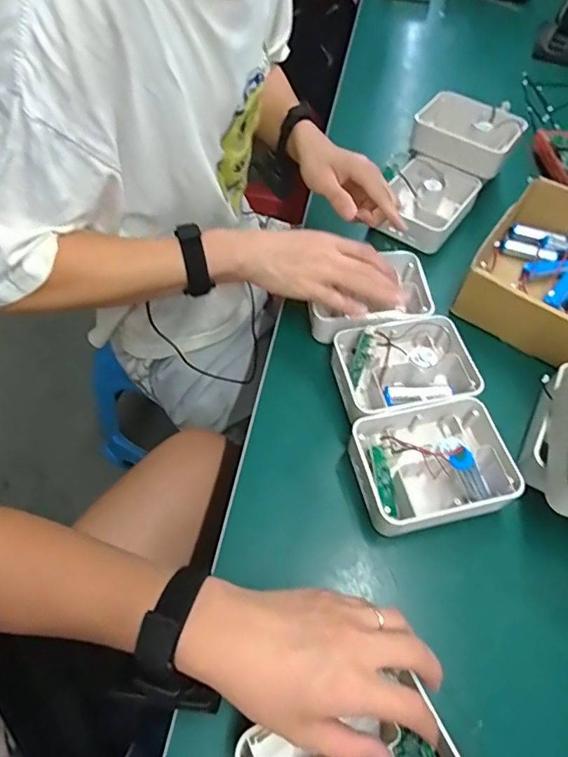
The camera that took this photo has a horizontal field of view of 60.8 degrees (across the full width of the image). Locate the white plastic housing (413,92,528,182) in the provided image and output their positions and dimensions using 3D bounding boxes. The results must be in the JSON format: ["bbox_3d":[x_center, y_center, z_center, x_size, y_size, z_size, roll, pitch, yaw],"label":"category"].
[{"bbox_3d":[0.251,-0.335,0.668,0.134,0.058,0.098,25,57,12],"label":"white plastic housing"}]

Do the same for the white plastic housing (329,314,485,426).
[{"bbox_3d":[0.120,-0.010,0.493,0.132,0.044,0.103,-9,57,-11],"label":"white plastic housing"}]

